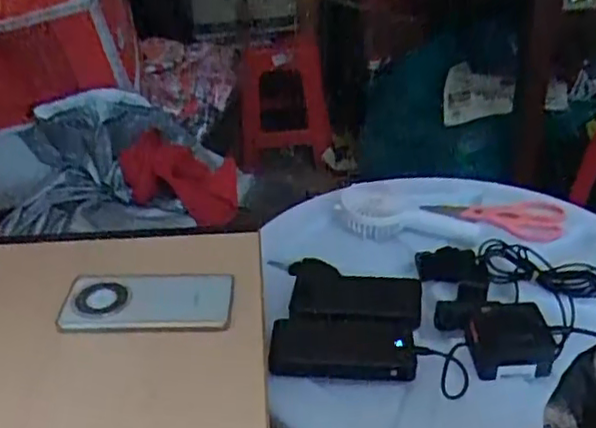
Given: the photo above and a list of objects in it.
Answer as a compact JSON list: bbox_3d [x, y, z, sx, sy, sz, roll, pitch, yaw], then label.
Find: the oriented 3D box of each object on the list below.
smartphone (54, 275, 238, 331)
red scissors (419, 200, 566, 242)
[{"bbox_3d":[-0.148,0.085,0.632,0.161,0.007,0.077,-1,39,-1],"label":"smartphone"},{"bbox_3d":[0.290,0.010,0.938,0.196,0.020,0.082,1,32,7],"label":"red scissors"}]

